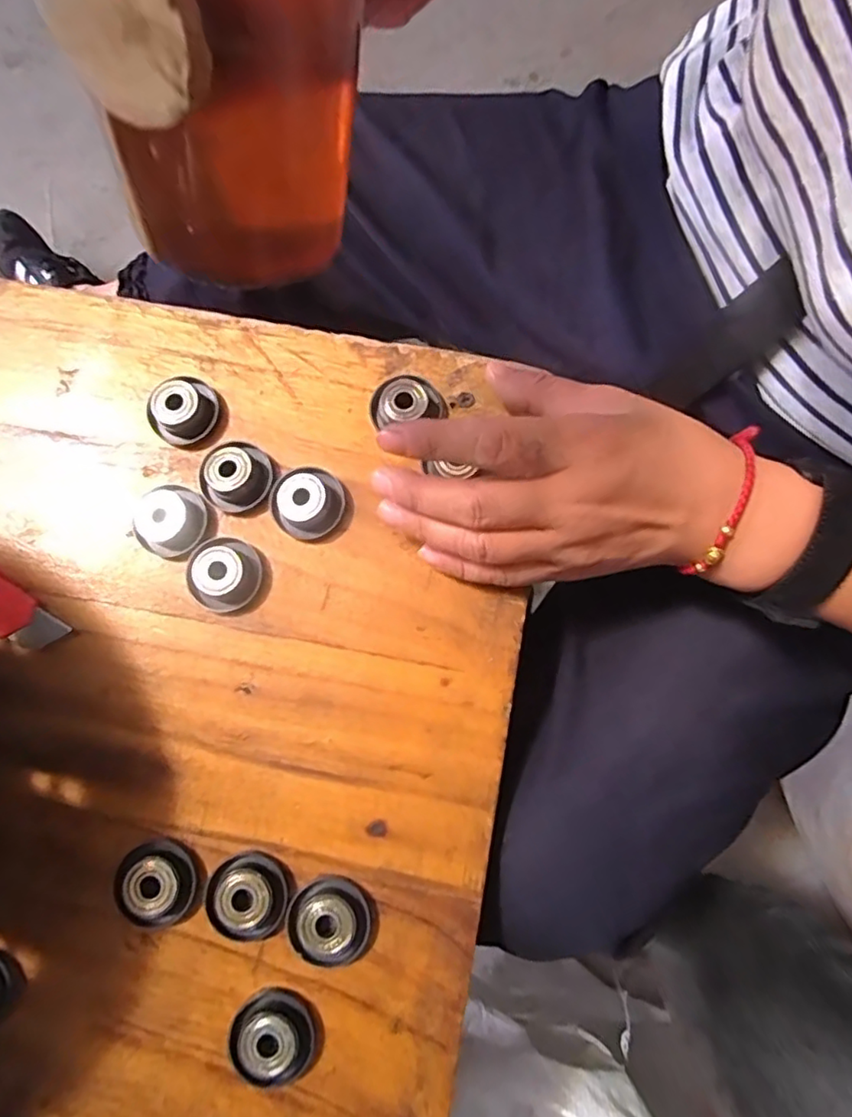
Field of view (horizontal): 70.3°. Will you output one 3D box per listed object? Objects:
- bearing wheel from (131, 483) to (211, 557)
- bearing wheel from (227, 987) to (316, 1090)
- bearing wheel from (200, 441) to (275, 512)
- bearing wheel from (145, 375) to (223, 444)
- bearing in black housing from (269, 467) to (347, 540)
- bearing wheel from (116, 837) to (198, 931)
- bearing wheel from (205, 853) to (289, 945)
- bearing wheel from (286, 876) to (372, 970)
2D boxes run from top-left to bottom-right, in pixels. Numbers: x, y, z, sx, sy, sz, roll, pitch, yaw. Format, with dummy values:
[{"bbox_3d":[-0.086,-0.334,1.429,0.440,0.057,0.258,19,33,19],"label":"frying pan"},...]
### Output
[{"bbox_3d":[-0.113,-0.017,0.271,0.032,0.014,0.029,-38,81,-6],"label":"bearing wheel"},{"bbox_3d":[-0.060,0.187,0.235,0.033,0.010,0.031,0,80,1],"label":"bearing wheel"},{"bbox_3d":[-0.086,-0.037,0.273,0.032,0.015,0.030,0,80,1],"label":"bearing wheel"},{"bbox_3d":[-0.112,-0.070,0.280,0.031,0.014,0.030,0,80,1],"label":"bearing wheel"},{"bbox_3d":[-0.053,-0.026,0.271,0.032,0.016,0.031,-30,81,-4],"label":"bearing in black housing"},{"bbox_3d":[-0.110,0.133,0.246,0.031,0.011,0.030,0,80,1],"label":"bearing wheel"},{"bbox_3d":[-0.073,0.138,0.245,0.033,0.008,0.032,0,80,1],"label":"bearing wheel"},{"bbox_3d":[-0.039,0.147,0.243,0.032,0.008,0.032,0,80,1],"label":"bearing wheel"}]

